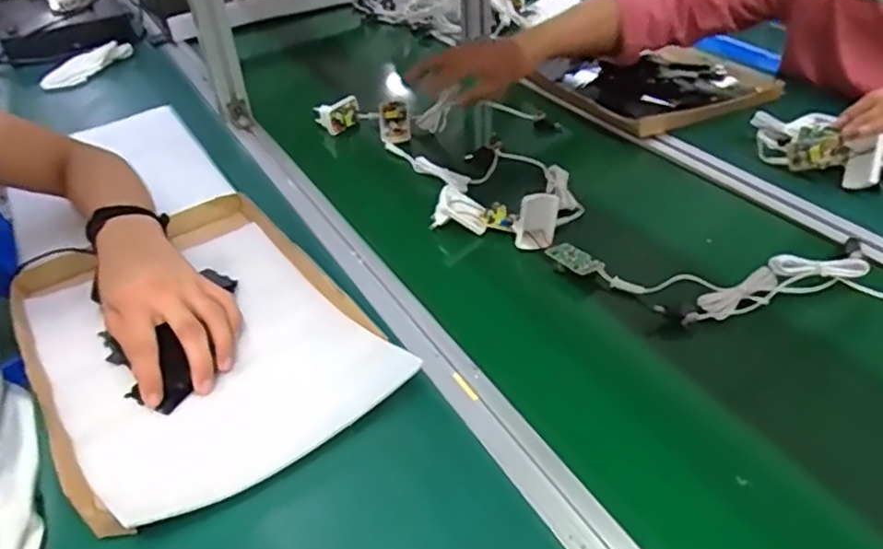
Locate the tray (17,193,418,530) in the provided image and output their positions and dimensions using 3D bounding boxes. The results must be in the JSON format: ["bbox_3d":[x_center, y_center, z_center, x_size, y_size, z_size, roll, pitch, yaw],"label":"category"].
[{"bbox_3d":[-0.231,0.049,0.593,0.263,0.033,0.392,-26,42,-22],"label":"tray"}]

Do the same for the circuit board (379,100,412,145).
[{"bbox_3d":[-0.065,-0.207,0.895,0.042,0.060,0.015,-10,-4,-22],"label":"circuit board"}]

